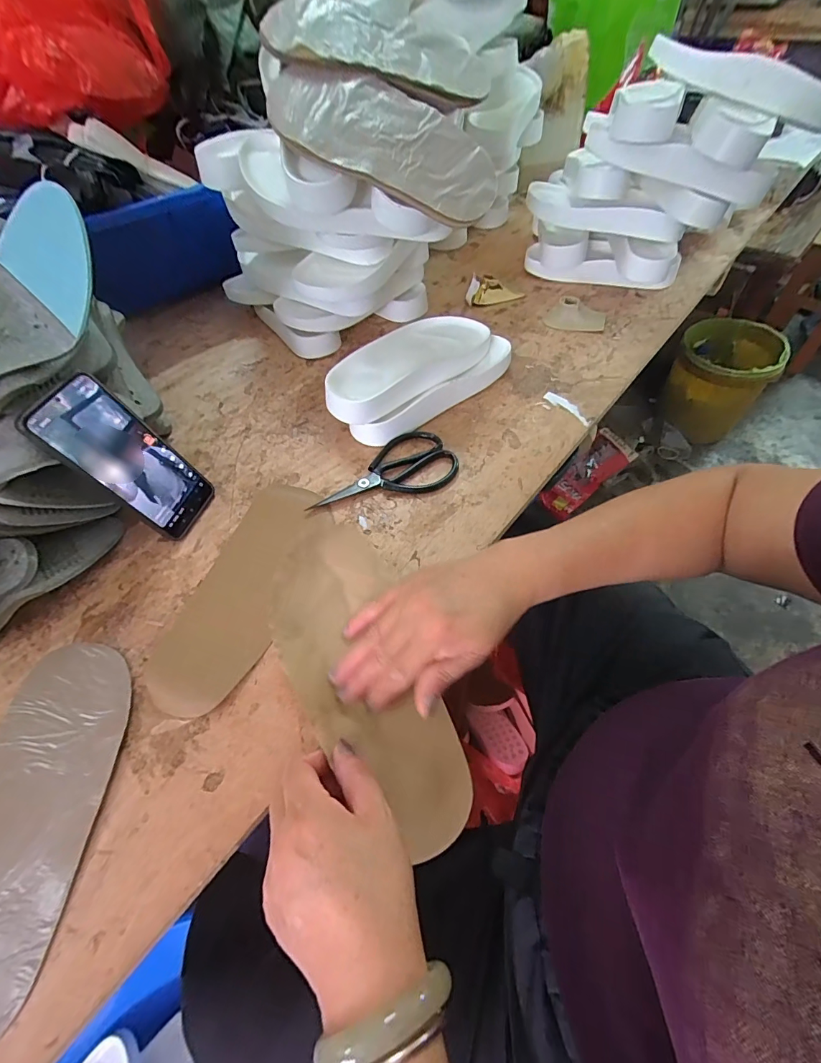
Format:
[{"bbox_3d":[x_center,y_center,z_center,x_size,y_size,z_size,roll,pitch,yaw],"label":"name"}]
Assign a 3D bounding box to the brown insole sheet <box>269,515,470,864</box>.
[{"bbox_3d":[-0.036,0.108,0.328,0.101,0.016,0.248,-27,74,-14],"label":"brown insole sheet"}]

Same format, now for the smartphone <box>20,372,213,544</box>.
[{"bbox_3d":[-0.270,-0.067,0.411,0.008,0.164,0.079,-1,53,32],"label":"smartphone"}]

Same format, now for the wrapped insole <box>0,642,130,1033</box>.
[{"bbox_3d":[-0.282,0.204,0.315,0.104,0.008,0.242,-9,55,-2],"label":"wrapped insole"}]

